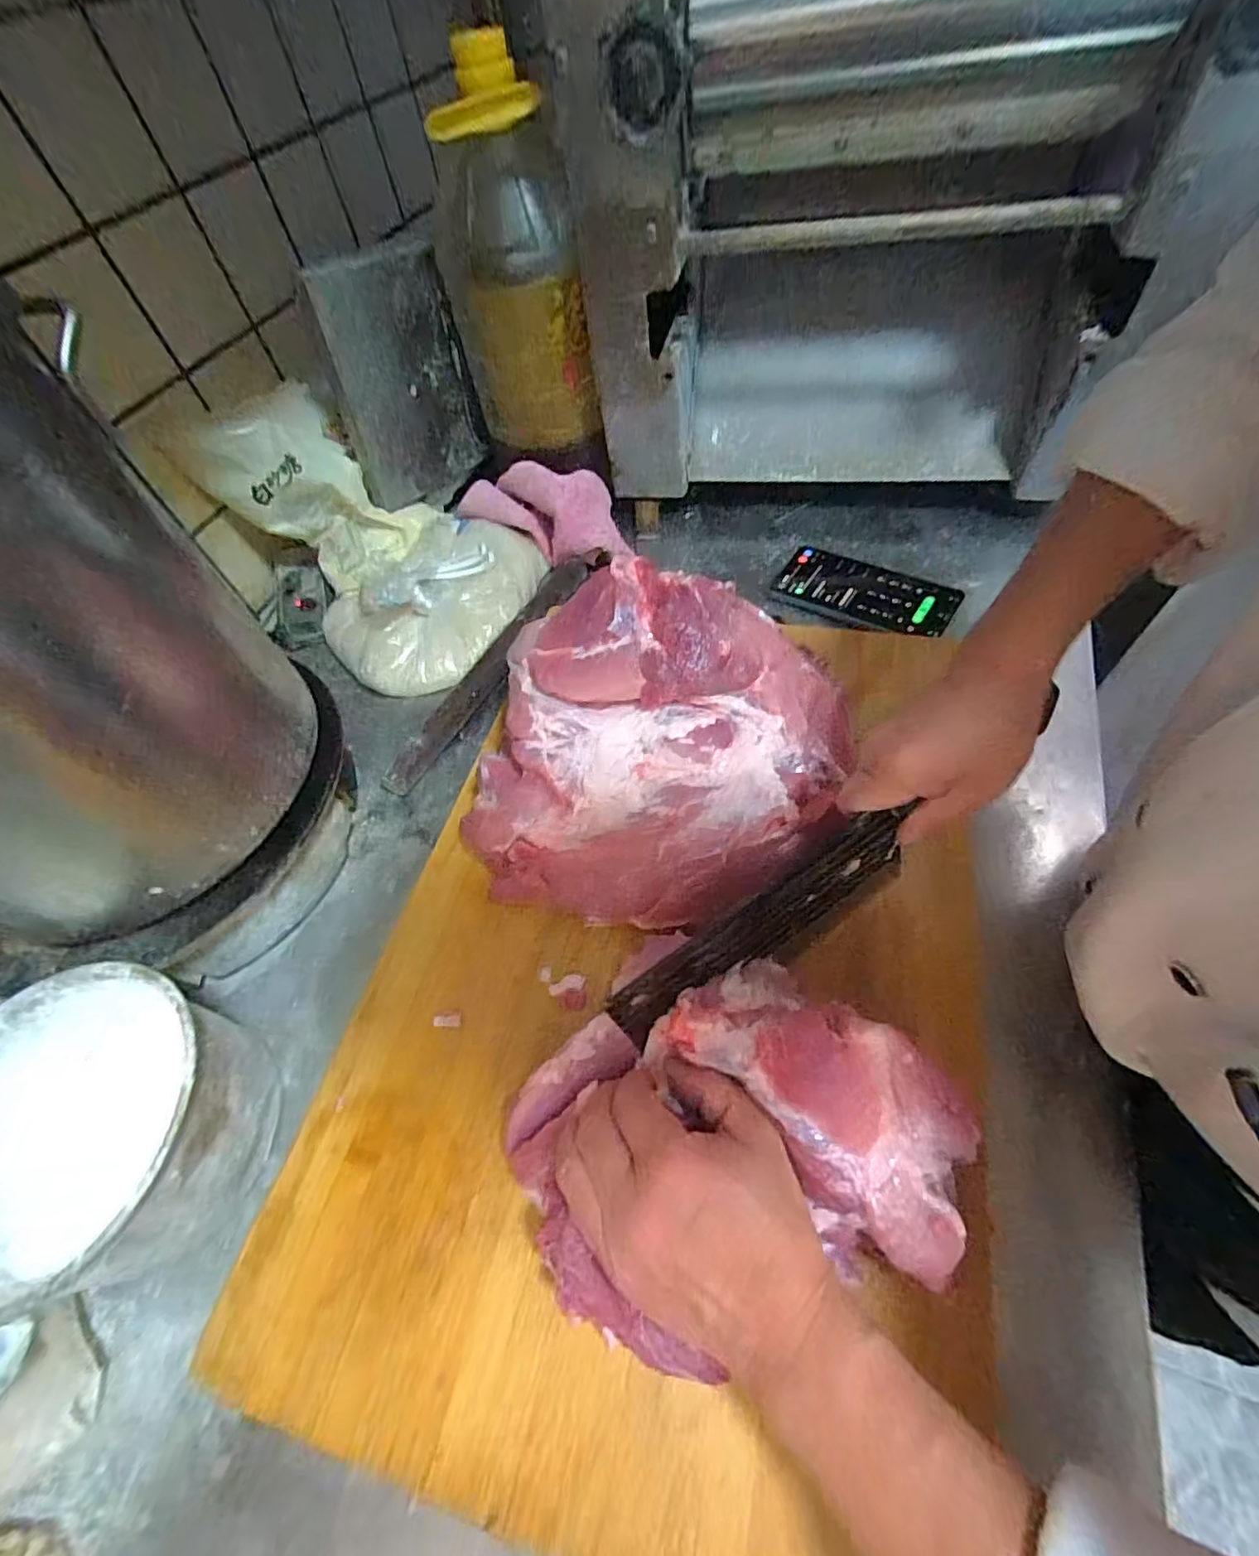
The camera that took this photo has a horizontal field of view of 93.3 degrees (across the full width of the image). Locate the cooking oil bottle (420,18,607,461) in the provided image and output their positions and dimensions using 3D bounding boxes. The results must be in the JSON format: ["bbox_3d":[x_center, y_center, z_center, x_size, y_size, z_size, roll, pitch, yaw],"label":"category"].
[{"bbox_3d":[-0.102,-0.444,0.536,0.111,0.268,0.118,-20,56,-6],"label":"cooking oil bottle"}]

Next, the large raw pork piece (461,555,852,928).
[{"bbox_3d":[0.025,-0.025,0.408,0.249,0.111,0.232,9,58,11],"label":"large raw pork piece"}]

